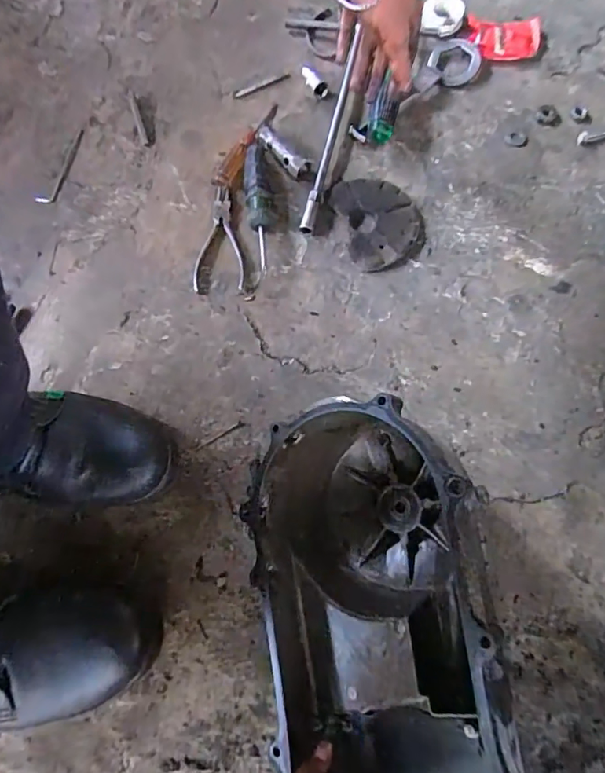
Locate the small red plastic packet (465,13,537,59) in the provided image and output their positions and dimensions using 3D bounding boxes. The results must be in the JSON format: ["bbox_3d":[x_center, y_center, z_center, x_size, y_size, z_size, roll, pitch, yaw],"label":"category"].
[{"bbox_3d":[0.246,-0.431,0.616,0.091,0.022,0.047,5,72,4],"label":"small red plastic packet"}]

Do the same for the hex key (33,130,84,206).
[{"bbox_3d":[-0.282,-0.261,0.591,0.024,0.004,0.110,15,73,7],"label":"hex key"}]

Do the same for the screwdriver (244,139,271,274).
[{"bbox_3d":[-0.050,-0.209,0.552,0.025,0.032,0.168,-9,72,-1],"label":"screwdriver"}]

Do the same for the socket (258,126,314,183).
[{"bbox_3d":[-0.022,-0.268,0.577,0.024,0.015,0.088,-42,75,-11],"label":"socket"}]

